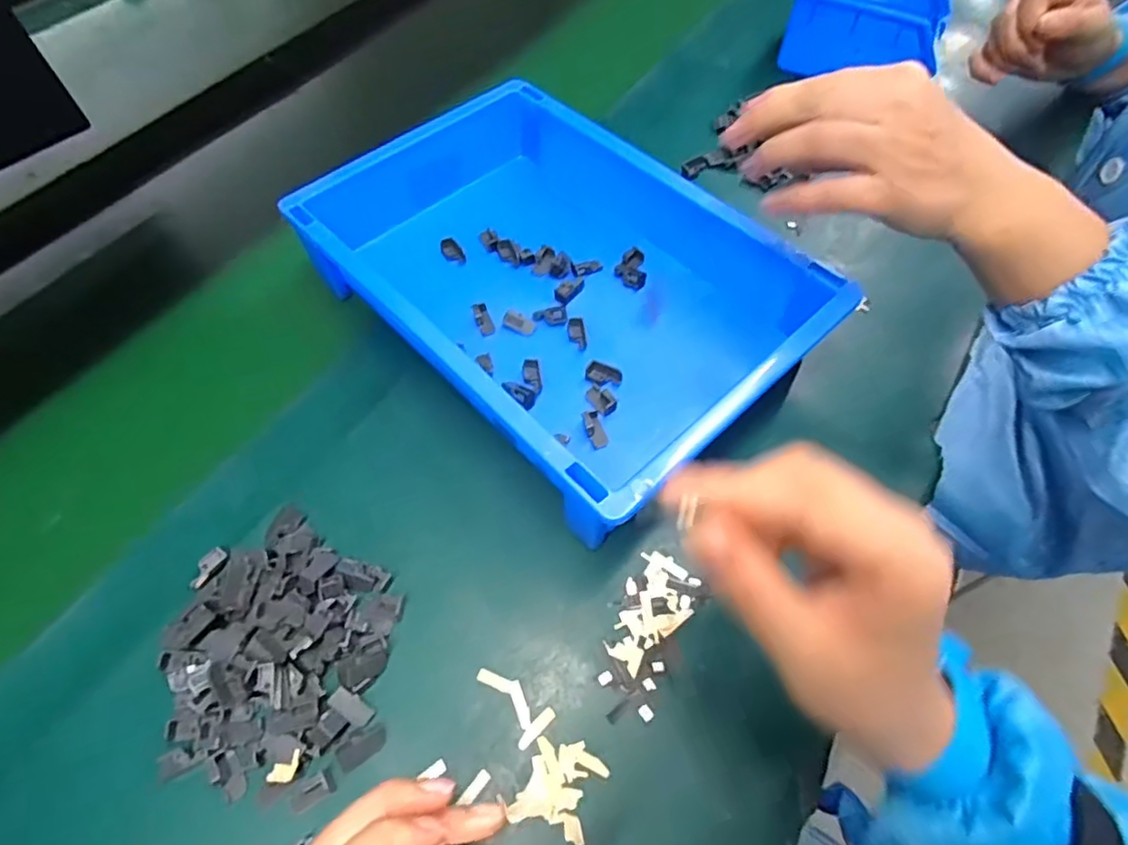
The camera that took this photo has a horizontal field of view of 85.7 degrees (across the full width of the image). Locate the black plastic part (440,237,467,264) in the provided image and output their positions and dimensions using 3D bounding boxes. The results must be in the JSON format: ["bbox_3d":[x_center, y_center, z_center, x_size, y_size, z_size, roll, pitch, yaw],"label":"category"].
[{"bbox_3d":[-0.080,-0.124,0.438,0.013,0.006,0.024,-39,66,-19],"label":"black plastic part"}]

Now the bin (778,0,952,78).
[{"bbox_3d":[0.280,-0.373,0.563,0.135,0.071,0.113,19,62,12],"label":"bin"}]

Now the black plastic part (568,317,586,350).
[{"bbox_3d":[0.009,-0.059,0.400,0.011,0.006,0.024,-6,60,-2],"label":"black plastic part"}]

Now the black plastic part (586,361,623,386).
[{"bbox_3d":[0.025,-0.029,0.380,0.023,0.010,0.012,22,63,13],"label":"black plastic part"}]

